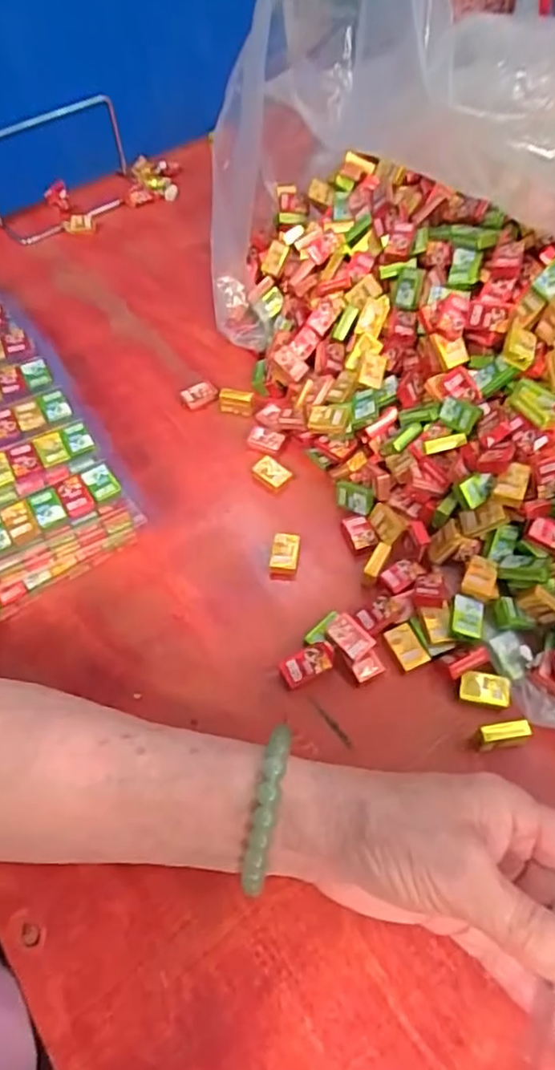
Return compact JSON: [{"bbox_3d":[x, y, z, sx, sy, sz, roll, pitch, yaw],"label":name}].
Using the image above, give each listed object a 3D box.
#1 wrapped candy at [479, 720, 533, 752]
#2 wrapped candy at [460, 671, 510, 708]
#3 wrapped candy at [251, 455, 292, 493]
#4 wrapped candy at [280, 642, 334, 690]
[{"bbox_3d":[0.116,0.103,0.314,0.025,0.015,0.010,-7,56,-2],"label":"wrapped candy"},{"bbox_3d":[0.113,0.083,0.331,0.025,0.004,0.017,8,57,8],"label":"wrapped candy"},{"bbox_3d":[-0.004,-0.043,0.421,0.026,0.008,0.019,37,65,24],"label":"wrapped candy"},{"bbox_3d":[0.017,0.072,0.339,0.030,0.014,0.015,-21,58,-11],"label":"wrapped candy"}]

